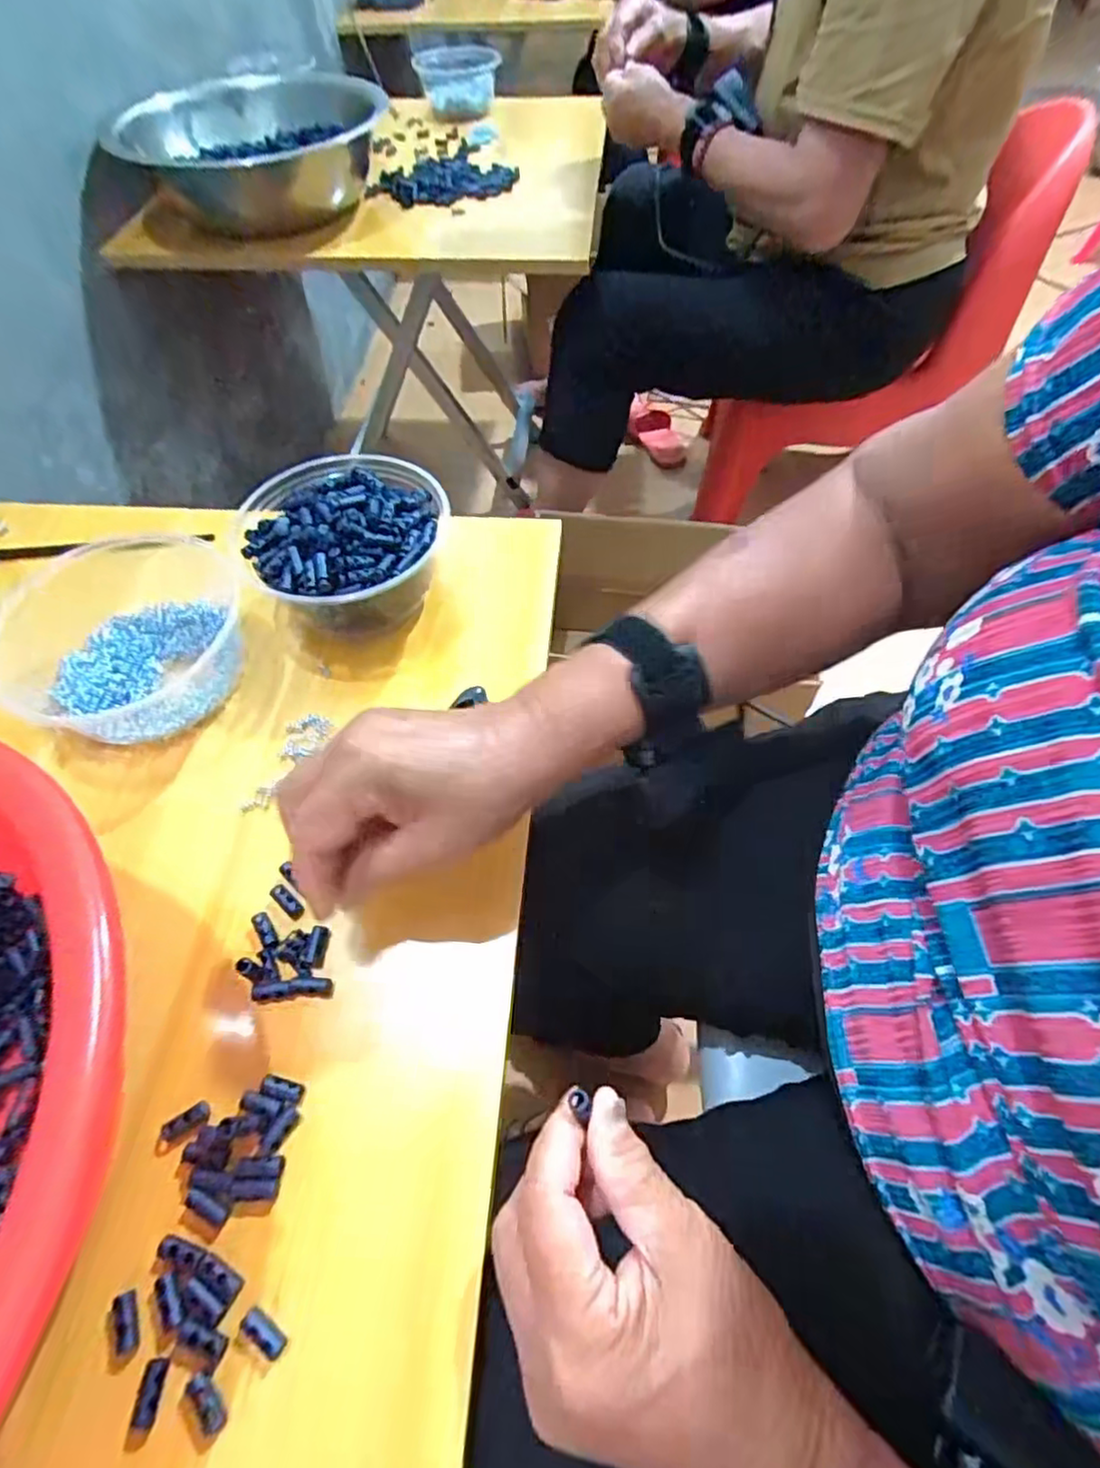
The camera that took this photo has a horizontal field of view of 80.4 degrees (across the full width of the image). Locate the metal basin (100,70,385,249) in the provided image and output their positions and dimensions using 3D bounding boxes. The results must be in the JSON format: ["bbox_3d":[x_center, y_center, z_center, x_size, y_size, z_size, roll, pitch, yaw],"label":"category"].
[{"bbox_3d":[-0.352,-0.685,0.777,0.280,0.115,0.280,-21,54,-14],"label":"metal basin"}]

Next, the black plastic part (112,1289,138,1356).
[{"bbox_3d":[-0.162,0.224,0.248,0.008,0.005,0.019,-26,55,-17],"label":"black plastic part"}]

